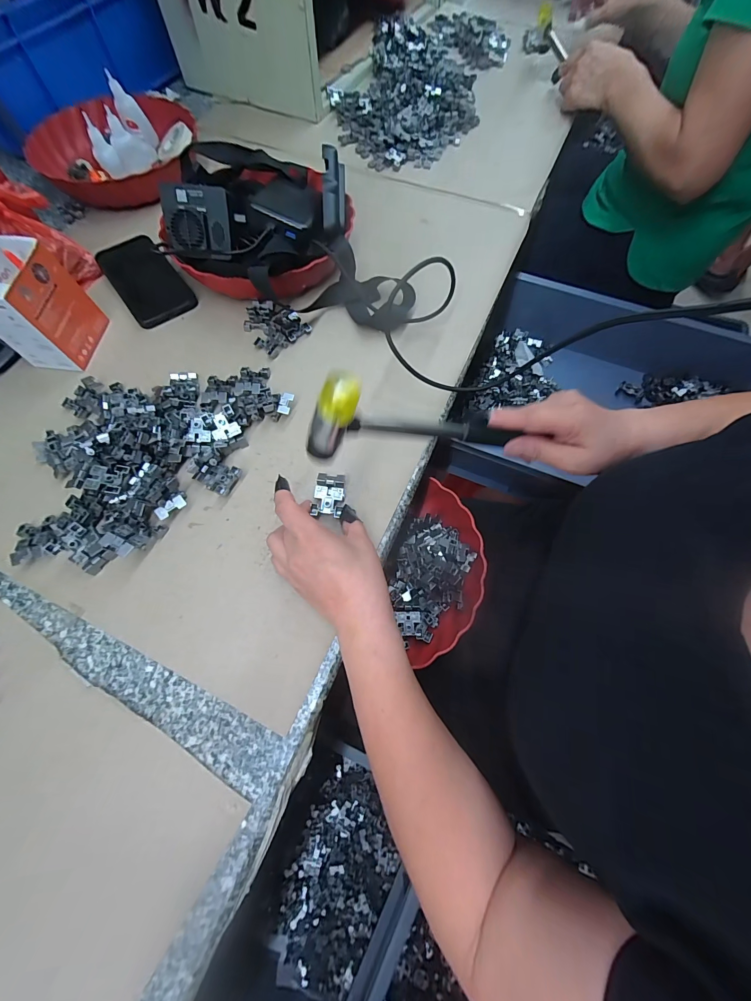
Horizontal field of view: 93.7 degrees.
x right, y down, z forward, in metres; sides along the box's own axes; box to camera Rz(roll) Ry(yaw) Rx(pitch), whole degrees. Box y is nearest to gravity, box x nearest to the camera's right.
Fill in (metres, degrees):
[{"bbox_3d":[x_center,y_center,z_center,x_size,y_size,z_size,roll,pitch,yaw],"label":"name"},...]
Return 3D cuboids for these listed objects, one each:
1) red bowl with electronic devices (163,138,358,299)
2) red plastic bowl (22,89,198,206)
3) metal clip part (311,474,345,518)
[{"bbox_3d":[-0.148,-0.355,0.457,0.217,0.086,0.232,0,68,-1],"label":"red bowl with electronic devices"},{"bbox_3d":[-0.418,-0.559,0.564,0.252,0.044,0.237,0,68,-1],"label":"red plastic bowl"},{"bbox_3d":[-0.046,-0.007,0.348,0.028,0.009,0.044,4,68,1],"label":"metal clip part"}]

